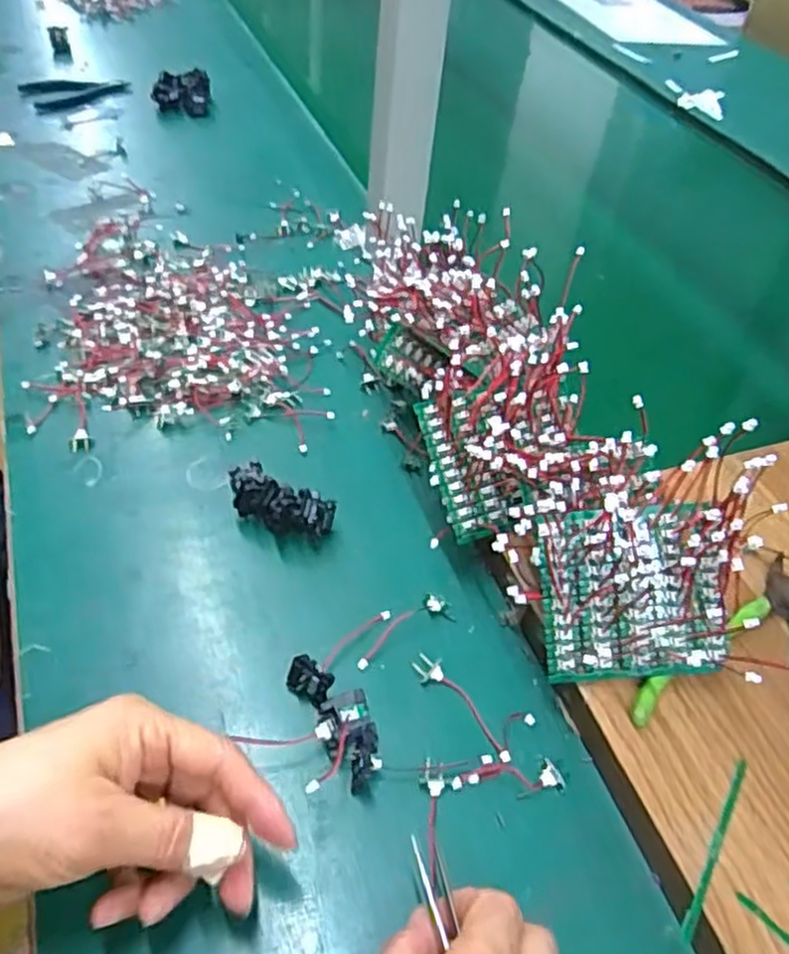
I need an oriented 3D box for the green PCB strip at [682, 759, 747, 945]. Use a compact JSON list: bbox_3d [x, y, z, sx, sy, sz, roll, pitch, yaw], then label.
[{"bbox_3d":[0.138,0.158,0.319,0.005,0.007,0.084,28,50,18],"label":"green PCB strip"}]

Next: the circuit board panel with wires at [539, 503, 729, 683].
[{"bbox_3d":[0.114,0.056,0.354,0.083,0.009,0.081,-5,95,3],"label":"circuit board panel with wires"}]

